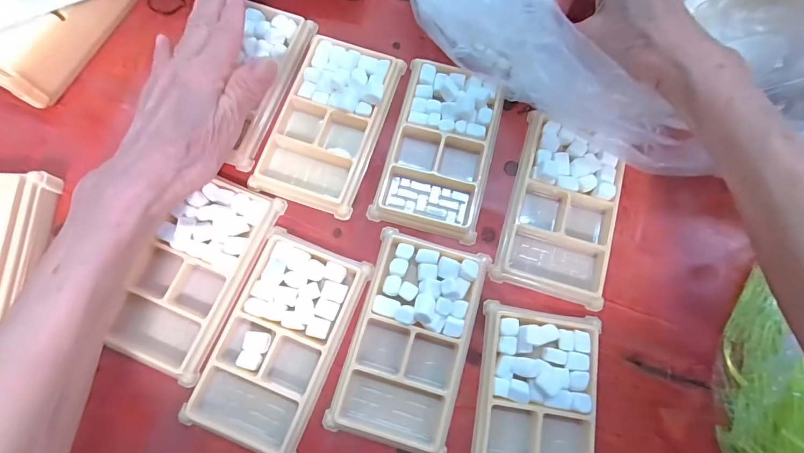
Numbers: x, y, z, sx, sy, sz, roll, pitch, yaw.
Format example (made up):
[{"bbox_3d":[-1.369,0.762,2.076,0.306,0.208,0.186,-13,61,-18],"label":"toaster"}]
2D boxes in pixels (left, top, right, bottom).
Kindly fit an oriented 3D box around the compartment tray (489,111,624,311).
[{"bbox_3d":[0.118,-0.013,0.291,0.075,0.015,0.124,17,75,4],"label":"compartment tray"}]

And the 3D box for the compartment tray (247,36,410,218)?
[{"bbox_3d":[-0.054,-0.080,0.304,0.073,0.018,0.132,18,76,4],"label":"compartment tray"}]

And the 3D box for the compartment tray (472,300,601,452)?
[{"bbox_3d":[0.086,0.121,0.255,0.074,0.019,0.136,9,75,2],"label":"compartment tray"}]

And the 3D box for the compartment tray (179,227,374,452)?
[{"bbox_3d":[-0.080,0.076,0.268,0.075,0.014,0.136,19,76,4],"label":"compartment tray"}]

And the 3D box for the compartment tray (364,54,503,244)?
[{"bbox_3d":[0.030,-0.059,0.300,0.074,0.018,0.129,13,75,3],"label":"compartment tray"}]

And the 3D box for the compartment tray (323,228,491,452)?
[{"bbox_3d":[0.007,0.073,0.266,0.075,0.020,0.136,17,75,4],"label":"compartment tray"}]

